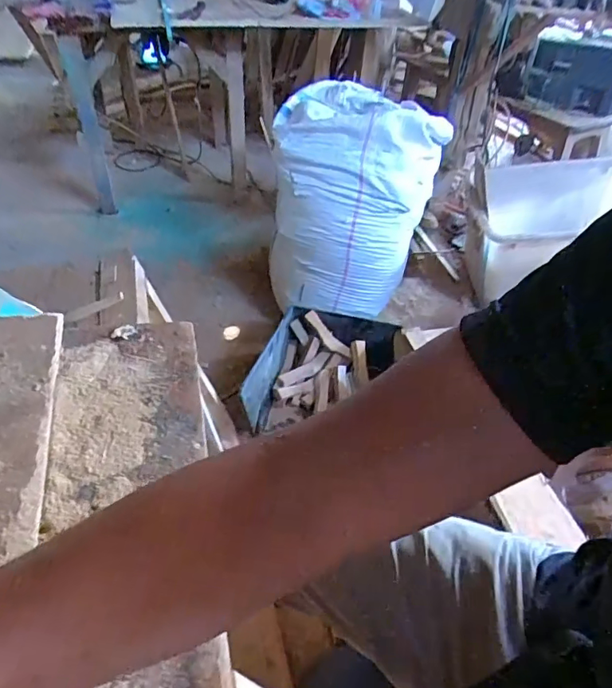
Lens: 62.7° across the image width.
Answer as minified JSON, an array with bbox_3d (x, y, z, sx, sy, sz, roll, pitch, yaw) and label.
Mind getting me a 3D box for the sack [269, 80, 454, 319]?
[{"bbox_3d":[0.143,-0.432,1.578,0.462,0.596,0.375,13,43,7],"label":"sack"}]

